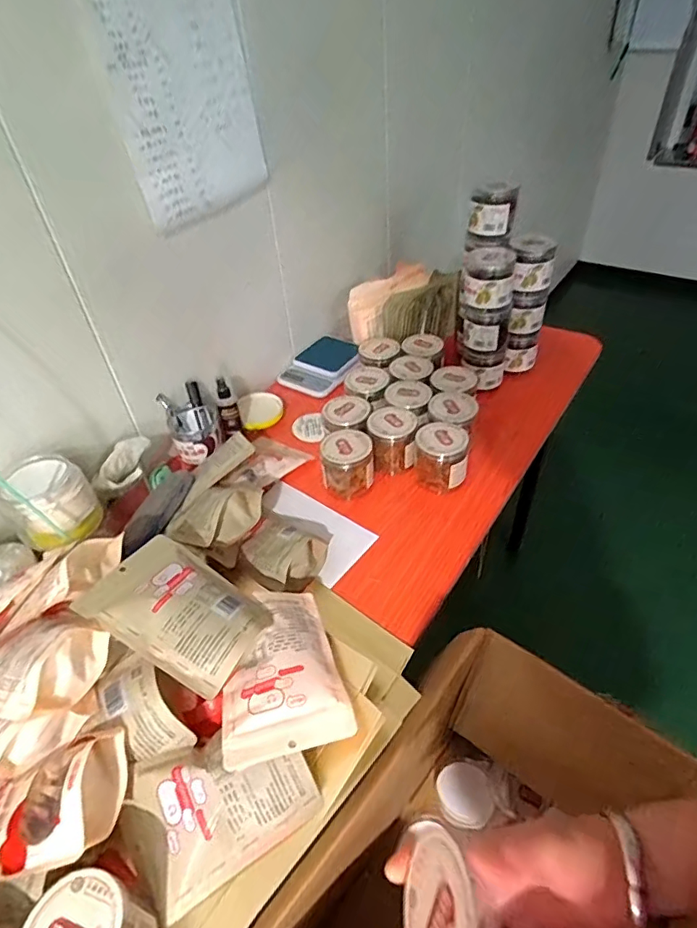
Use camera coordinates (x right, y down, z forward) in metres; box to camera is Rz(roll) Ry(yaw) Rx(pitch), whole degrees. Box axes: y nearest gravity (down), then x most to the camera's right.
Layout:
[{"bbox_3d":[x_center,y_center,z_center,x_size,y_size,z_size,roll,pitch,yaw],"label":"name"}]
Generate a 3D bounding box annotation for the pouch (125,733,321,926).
[{"bbox_3d":[-0.126,0.326,0.506,0.166,0.029,0.123,-28,72,-13],"label":"pouch"}]

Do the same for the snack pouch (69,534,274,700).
[{"bbox_3d":[-0.187,0.159,0.577,0.179,0.029,0.125,25,42,12],"label":"snack pouch"}]

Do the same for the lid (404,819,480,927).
[{"bbox_3d":[0.050,0.255,0.294,0.009,0.065,0.083,19,50,-17],"label":"lid"}]

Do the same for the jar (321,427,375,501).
[{"bbox_3d":[-0.002,0.001,0.846,0.080,0.091,0.077,-3,42,3],"label":"jar"}]

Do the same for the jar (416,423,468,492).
[{"bbox_3d":[0.149,-0.013,0.836,0.081,0.087,0.082,-3,42,3],"label":"jar"}]

